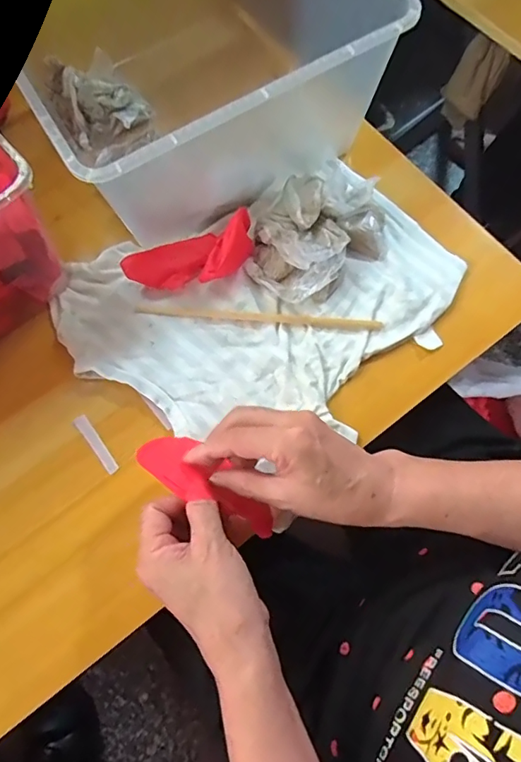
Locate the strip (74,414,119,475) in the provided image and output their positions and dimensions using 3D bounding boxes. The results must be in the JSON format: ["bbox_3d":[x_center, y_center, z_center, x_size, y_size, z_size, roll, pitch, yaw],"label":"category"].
[{"bbox_3d":[-0.142,0.055,0.430,0.012,0.004,0.058,-34,76,-24],"label":"strip"}]

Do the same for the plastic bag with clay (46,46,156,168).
[{"bbox_3d":[-0.173,-0.295,0.528,0.090,0.037,0.127,-32,74,-9],"label":"plastic bag with clay"}]

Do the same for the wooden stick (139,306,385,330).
[{"bbox_3d":[-0.003,-0.058,0.455,0.222,0.007,0.009,5,72,2],"label":"wooden stick"}]

